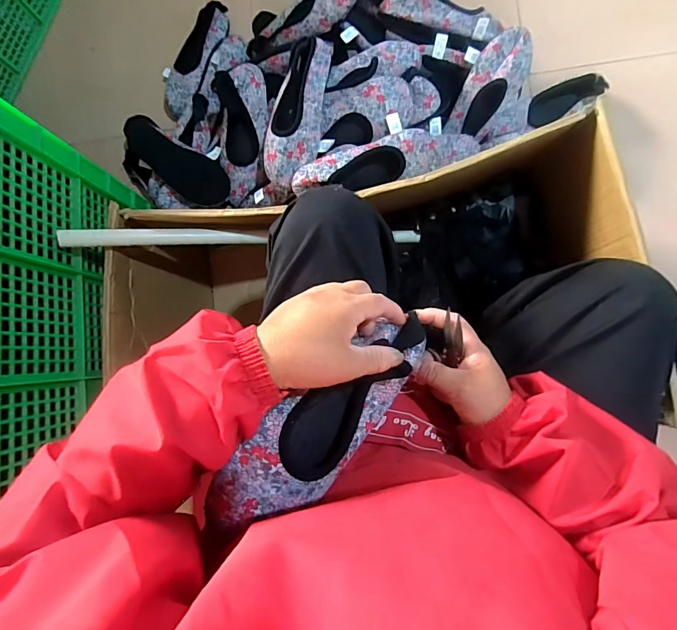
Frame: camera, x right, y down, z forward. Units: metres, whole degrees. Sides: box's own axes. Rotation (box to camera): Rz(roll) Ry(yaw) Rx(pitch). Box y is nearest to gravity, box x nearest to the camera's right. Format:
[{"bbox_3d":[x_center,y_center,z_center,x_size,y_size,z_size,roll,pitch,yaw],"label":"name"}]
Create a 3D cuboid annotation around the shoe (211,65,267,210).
[{"bbox_3d":[-0.183,-0.338,0.747,0.096,0.055,0.246,8,106,7],"label":"shoe"}]

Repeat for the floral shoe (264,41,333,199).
[{"bbox_3d":[-0.070,-0.338,0.670,0.094,0.055,0.264,8,86,7],"label":"floral shoe"}]

